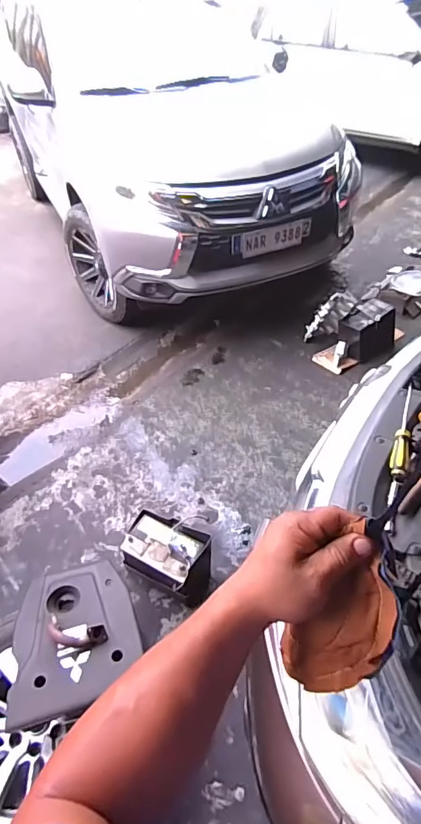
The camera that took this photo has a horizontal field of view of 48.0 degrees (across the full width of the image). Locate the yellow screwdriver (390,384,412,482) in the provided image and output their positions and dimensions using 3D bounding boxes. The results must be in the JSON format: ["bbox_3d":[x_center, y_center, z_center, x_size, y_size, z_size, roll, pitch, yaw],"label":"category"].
[{"bbox_3d":[0.396,0.037,0.965,0.033,0.034,0.237,13,47,17],"label":"yellow screwdriver"}]

